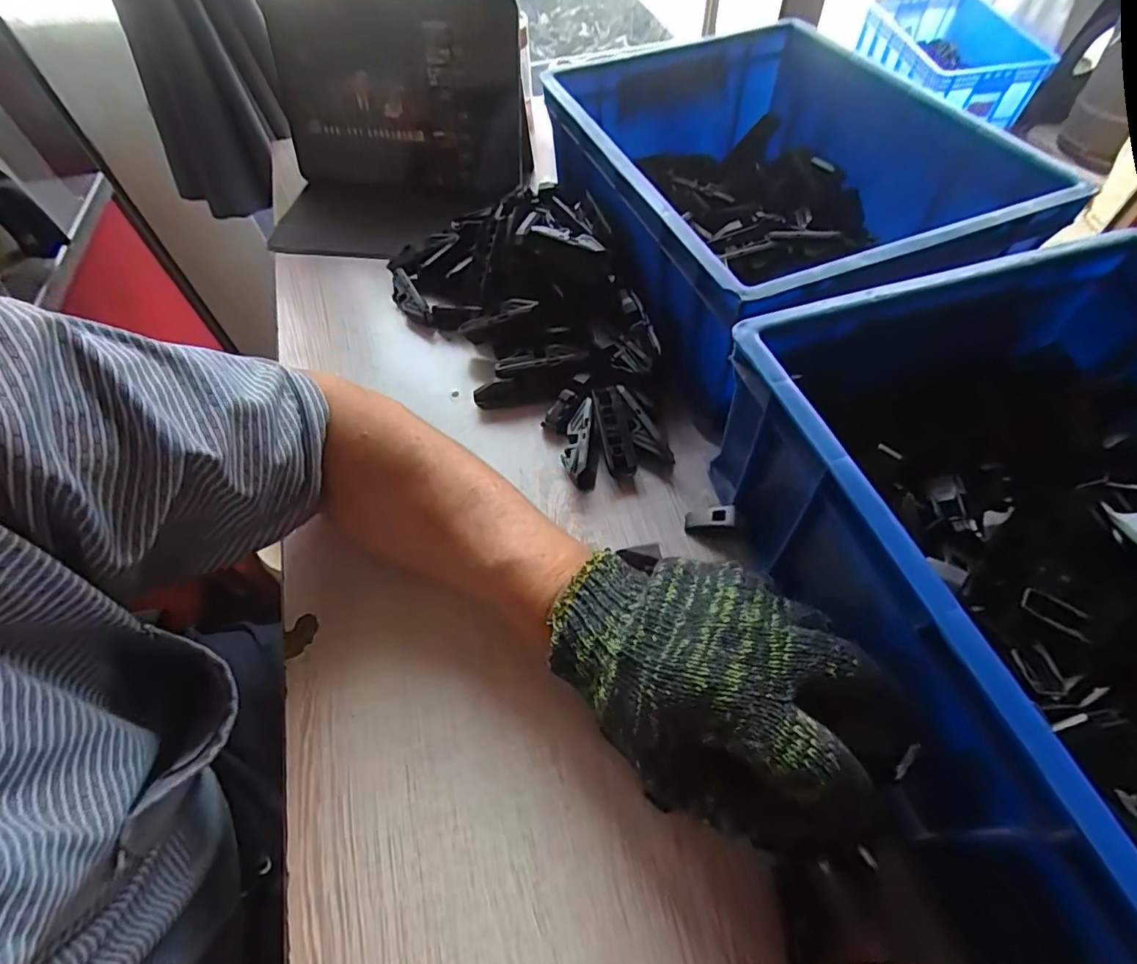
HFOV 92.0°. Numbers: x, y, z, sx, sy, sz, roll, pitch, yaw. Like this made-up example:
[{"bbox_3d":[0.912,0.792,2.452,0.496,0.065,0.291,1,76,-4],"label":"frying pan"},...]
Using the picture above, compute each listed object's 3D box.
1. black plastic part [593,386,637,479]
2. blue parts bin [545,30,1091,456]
[{"bbox_3d":[0.033,-0.037,0.400,0.021,0.015,0.072,-9,57,-3],"label":"black plastic part"},{"bbox_3d":[0.156,-0.229,0.447,0.274,0.114,0.345,-17,57,-8],"label":"blue parts bin"}]

